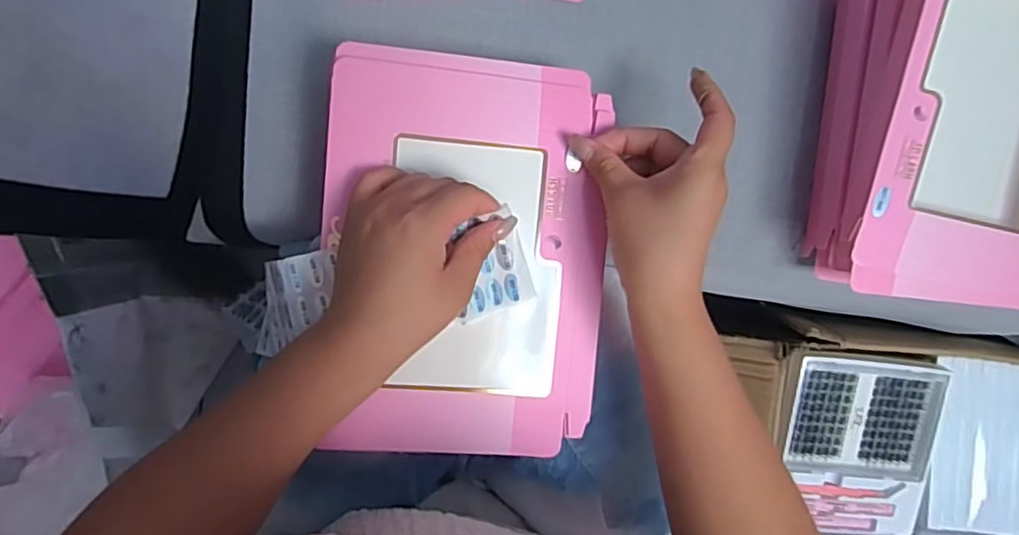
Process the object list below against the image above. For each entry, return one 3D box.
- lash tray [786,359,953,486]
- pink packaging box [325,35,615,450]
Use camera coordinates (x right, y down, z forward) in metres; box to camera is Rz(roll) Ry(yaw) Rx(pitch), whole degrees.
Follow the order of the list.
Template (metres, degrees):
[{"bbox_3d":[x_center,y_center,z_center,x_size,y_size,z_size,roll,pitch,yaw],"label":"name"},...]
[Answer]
[{"bbox_3d":[0.342,0.145,0.608,0.154,0.018,0.111,8,90,-7],"label":"lash tray"},{"bbox_3d":[-0.026,-0.005,0.395,0.172,0.020,0.247,4,90,-7],"label":"pink packaging box"}]

